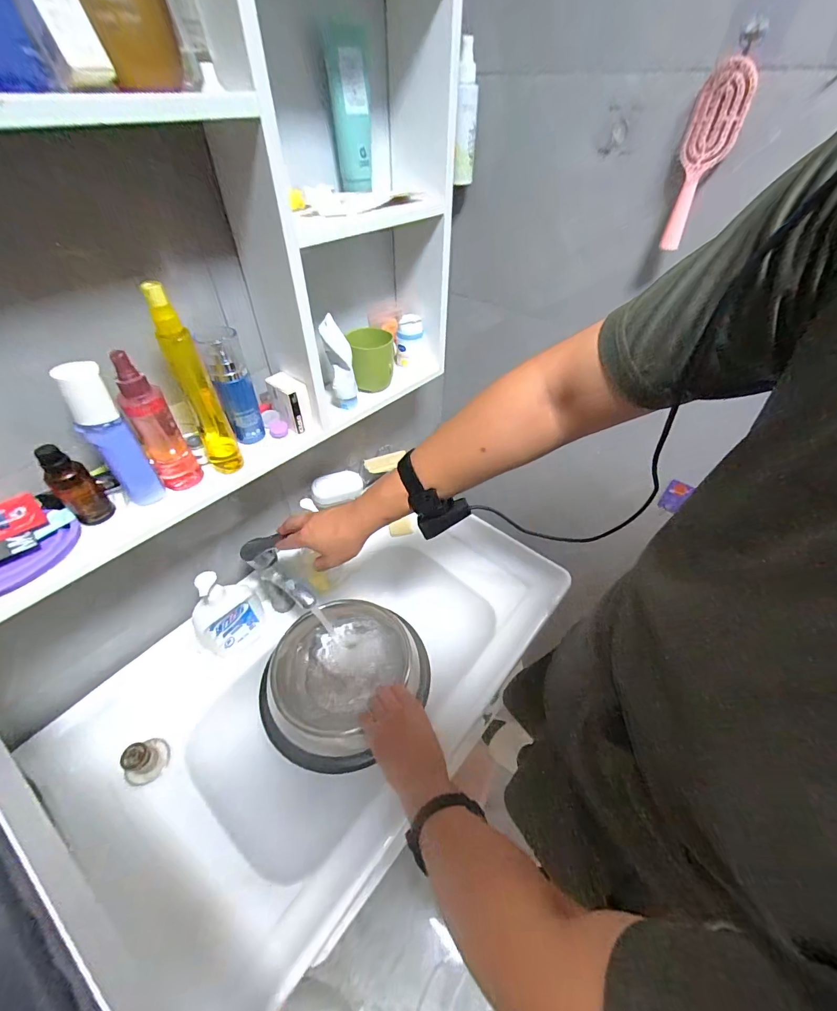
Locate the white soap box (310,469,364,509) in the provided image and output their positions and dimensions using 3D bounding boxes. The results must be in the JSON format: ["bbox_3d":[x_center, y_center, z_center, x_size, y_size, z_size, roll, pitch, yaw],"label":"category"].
[{"bbox_3d":[-0.150,-0.034,0.751,0.098,0.023,0.060,-21,49,-18],"label":"white soap box"}]

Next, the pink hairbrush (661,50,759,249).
[{"bbox_3d":[0.320,-0.394,0.460,0.050,0.158,0.017,34,55,29],"label":"pink hairbrush"}]

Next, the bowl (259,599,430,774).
[{"bbox_3d":[-0.116,0.279,0.655,0.252,0.066,0.247,2,46,-2],"label":"bowl"}]

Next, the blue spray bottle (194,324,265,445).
[{"bbox_3d":[-0.236,-0.148,0.513,0.046,0.142,0.039,-21,49,-18],"label":"blue spray bottle"}]

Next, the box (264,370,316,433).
[{"bbox_3d":[-0.182,-0.144,0.562,0.065,0.067,0.029,30,53,26],"label":"box"}]

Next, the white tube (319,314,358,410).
[{"bbox_3d":[-0.113,-0.200,0.576,0.043,0.119,0.049,-9,47,-8],"label":"white tube"}]

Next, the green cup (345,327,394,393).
[{"bbox_3d":[-0.075,-0.231,0.633,0.074,0.077,0.060,-13,47,-12],"label":"green cup"}]

